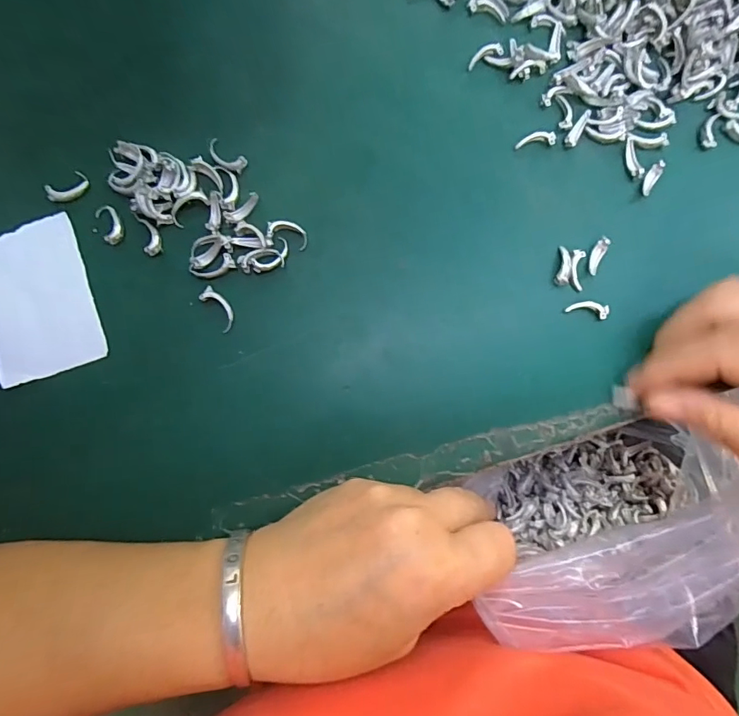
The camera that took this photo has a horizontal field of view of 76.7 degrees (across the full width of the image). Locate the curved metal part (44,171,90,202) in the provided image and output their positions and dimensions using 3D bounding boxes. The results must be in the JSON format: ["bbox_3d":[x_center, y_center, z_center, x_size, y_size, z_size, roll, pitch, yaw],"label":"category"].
[{"bbox_3d":[-0.150,-0.084,0.233,0.021,0.006,0.010,-33,87,-2],"label":"curved metal part"}]

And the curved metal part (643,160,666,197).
[{"bbox_3d":[0.146,-0.093,0.239,0.007,0.005,0.020,29,87,2],"label":"curved metal part"}]

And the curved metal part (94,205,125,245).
[{"bbox_3d":[-0.130,-0.067,0.233,0.011,0.004,0.021,-27,87,-2],"label":"curved metal part"}]

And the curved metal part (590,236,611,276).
[{"bbox_3d":[0.115,-0.052,0.234,0.006,0.004,0.020,27,87,2],"label":"curved metal part"}]

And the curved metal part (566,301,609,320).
[{"bbox_3d":[0.109,-0.025,0.233,0.019,0.004,0.008,15,86,1],"label":"curved metal part"}]

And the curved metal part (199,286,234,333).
[{"bbox_3d":[-0.075,-0.025,0.231,0.010,0.004,0.023,-34,87,-2],"label":"curved metal part"}]

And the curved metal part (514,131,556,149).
[{"bbox_3d":[0.086,-0.113,0.240,0.020,0.004,0.007,-6,86,0],"label":"curved metal part"}]

